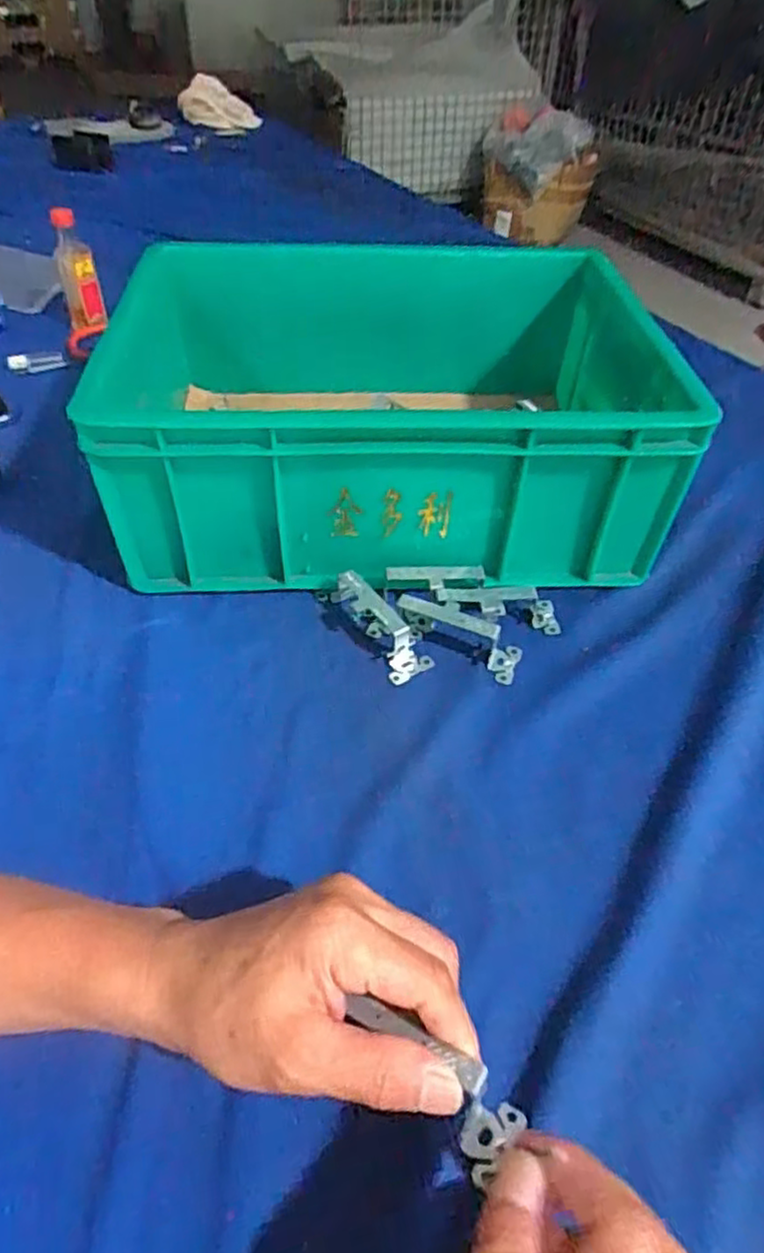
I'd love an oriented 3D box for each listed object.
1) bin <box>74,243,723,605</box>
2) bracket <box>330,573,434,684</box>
[{"bbox_3d":[0.007,-0.181,0.571,0.398,0.144,0.313,2,47,-2],"label":"bin"},{"bbox_3d":[-0.003,-0.004,0.485,0.033,0.033,0.096,-26,56,-28],"label":"bracket"}]

